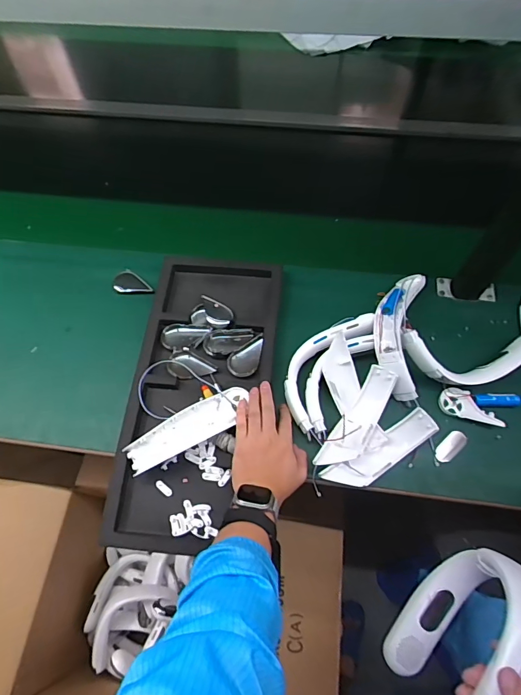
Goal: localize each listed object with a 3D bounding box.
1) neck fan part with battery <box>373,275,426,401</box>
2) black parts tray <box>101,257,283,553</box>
[{"bbox_3d":[0.225,-0.028,0.666,0.084,0.070,0.221,9,65,6],"label":"neck fan part with battery"},{"bbox_3d":[-0.091,0.061,0.666,0.214,0.046,0.481,5,65,4],"label":"black parts tray"}]

